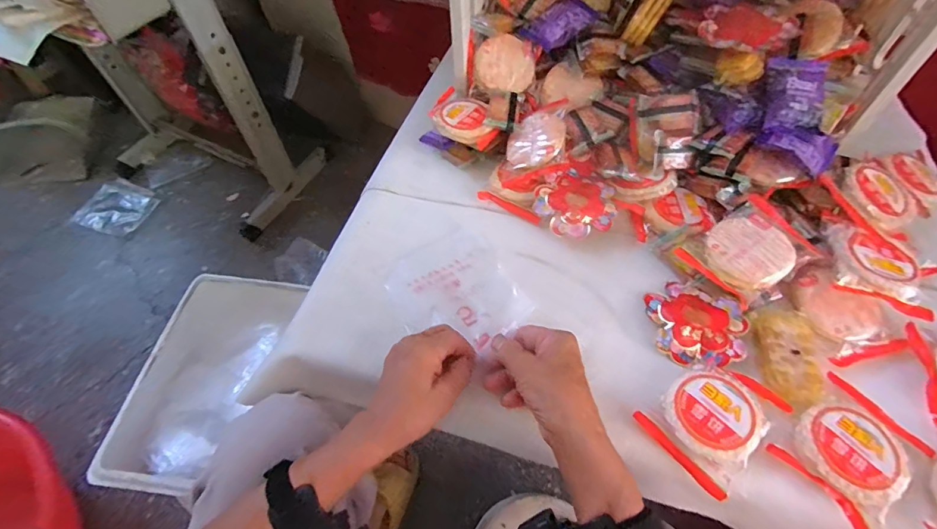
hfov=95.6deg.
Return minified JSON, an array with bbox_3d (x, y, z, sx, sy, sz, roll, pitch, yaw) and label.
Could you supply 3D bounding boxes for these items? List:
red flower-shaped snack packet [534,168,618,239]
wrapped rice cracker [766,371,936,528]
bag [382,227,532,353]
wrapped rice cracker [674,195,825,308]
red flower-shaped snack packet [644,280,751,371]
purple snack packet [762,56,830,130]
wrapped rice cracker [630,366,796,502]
[{"bbox_3d":[0.129,-0.070,0.517,0.093,0.032,0.084,33,64,18],"label":"red flower-shaped snack packet"},{"bbox_3d":[0.326,0.155,0.359,0.106,0.013,0.082,-34,64,-19],"label":"wrapped rice cracker"},{"bbox_3d":[-0.011,0.025,0.460,0.126,0.027,0.154,-30,60,-20],"label":"bag"},{"bbox_3d":[0.290,-0.016,0.436,0.108,0.023,0.084,-34,67,-9],"label":"wrapped rice cracker"},{"bbox_3d":[0.235,0.059,0.434,0.091,0.017,0.090,-3,59,-2],"label":"red flower-shaped snack packet"},{"bbox_3d":[0.353,-0.187,0.459,0.059,0.013,0.078,13,86,9],"label":"purple snack packet"},{"bbox_3d":[0.222,0.132,0.379,0.113,0.015,0.081,-37,65,-20],"label":"wrapped rice cracker"}]

